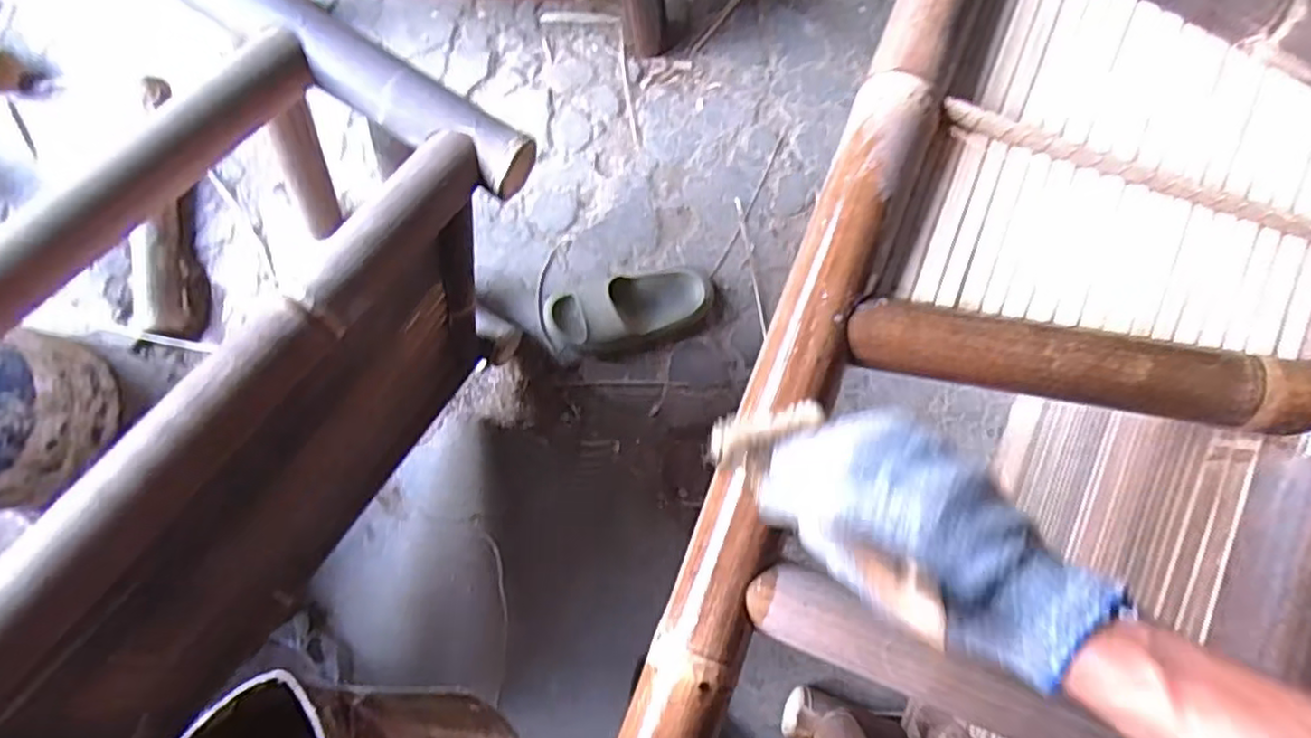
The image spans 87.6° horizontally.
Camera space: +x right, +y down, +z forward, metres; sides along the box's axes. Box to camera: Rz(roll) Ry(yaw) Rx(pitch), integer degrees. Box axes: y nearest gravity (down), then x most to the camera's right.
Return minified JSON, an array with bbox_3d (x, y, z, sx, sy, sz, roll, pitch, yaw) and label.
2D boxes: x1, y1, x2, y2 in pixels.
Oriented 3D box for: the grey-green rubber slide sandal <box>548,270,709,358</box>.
[{"bbox_3d":[-0.036,-0.083,0.997,0.236,0.052,0.100,-16,83,3],"label":"grey-green rubber slide sandal"}]

